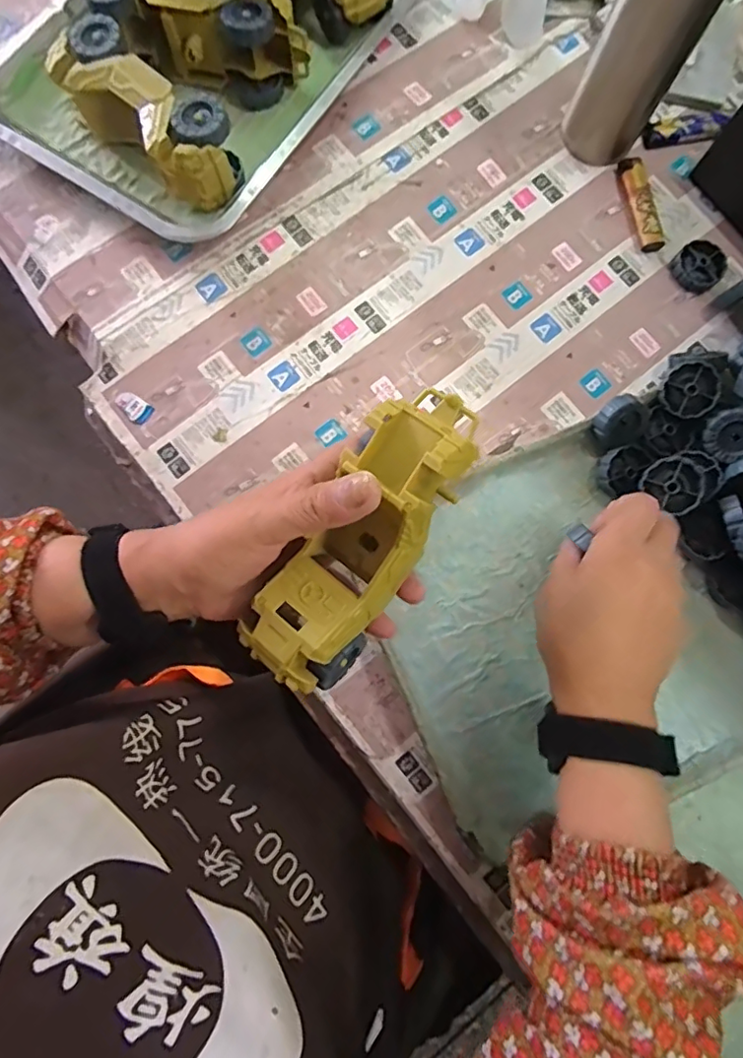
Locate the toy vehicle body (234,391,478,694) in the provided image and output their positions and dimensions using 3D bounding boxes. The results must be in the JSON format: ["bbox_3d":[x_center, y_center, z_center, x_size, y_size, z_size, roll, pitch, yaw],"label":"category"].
[{"bbox_3d":[-0.004,0.006,0.291,0.057,0.050,0.167,33,99,6],"label":"toy vehicle body"}]

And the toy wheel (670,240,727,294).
[{"bbox_3d":[0.267,-0.214,0.447,0.037,0.013,0.038,0,81,0],"label":"toy wheel"}]

